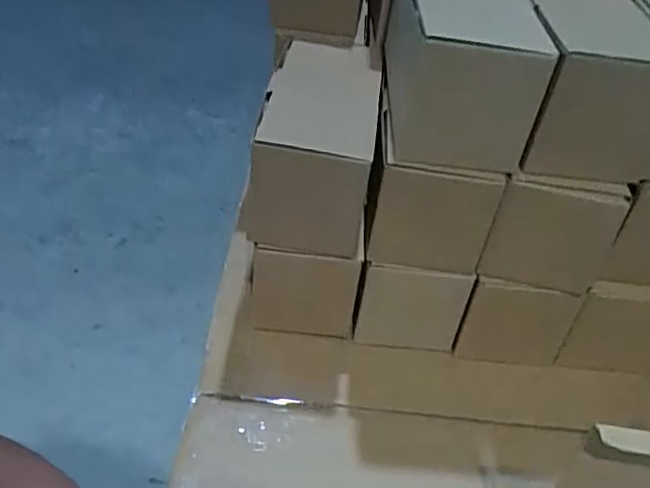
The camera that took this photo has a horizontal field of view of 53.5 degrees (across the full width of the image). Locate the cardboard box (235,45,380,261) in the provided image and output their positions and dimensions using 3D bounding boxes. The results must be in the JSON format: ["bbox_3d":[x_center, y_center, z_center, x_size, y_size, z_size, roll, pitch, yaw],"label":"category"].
[{"bbox_3d":[-0.006,-0.099,0.583,0.099,0.108,0.212,10,36,-3],"label":"cardboard box"}]

